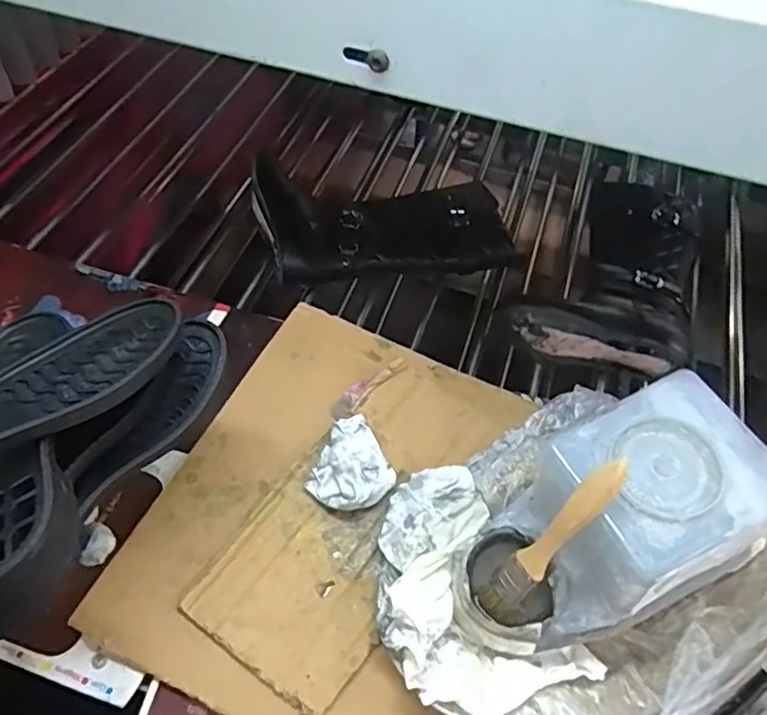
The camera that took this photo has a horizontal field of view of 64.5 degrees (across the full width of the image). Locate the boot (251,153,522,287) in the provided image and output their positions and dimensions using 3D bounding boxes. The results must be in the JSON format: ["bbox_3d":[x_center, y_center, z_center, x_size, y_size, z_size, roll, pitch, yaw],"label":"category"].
[{"bbox_3d":[0.000,-0.153,0.684,0.279,0.061,0.131,-8,56,-9],"label":"boot"}]

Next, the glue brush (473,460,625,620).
[{"bbox_3d":[0.099,0.110,0.363,0.011,0.140,0.021,-13,51,-49],"label":"glue brush"}]

